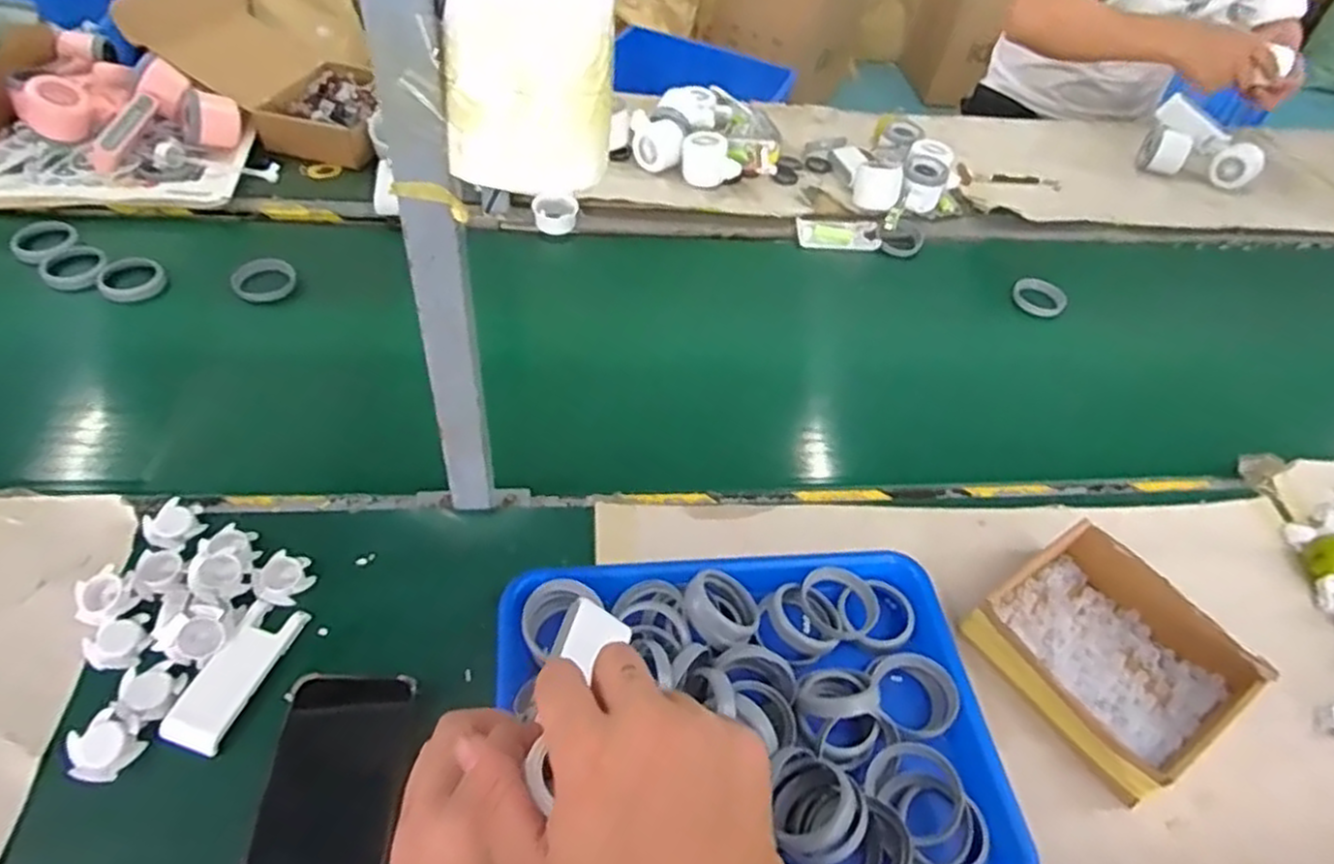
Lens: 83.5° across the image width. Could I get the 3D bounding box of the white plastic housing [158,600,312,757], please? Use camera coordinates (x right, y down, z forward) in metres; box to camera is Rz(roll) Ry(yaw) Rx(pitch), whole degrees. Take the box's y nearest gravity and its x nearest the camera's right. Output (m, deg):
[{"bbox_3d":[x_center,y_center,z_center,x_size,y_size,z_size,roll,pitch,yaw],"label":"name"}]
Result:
[{"bbox_3d":[-0.293,0.164,0.509,0.039,0.009,0.102,16,48,9],"label":"white plastic housing"}]

